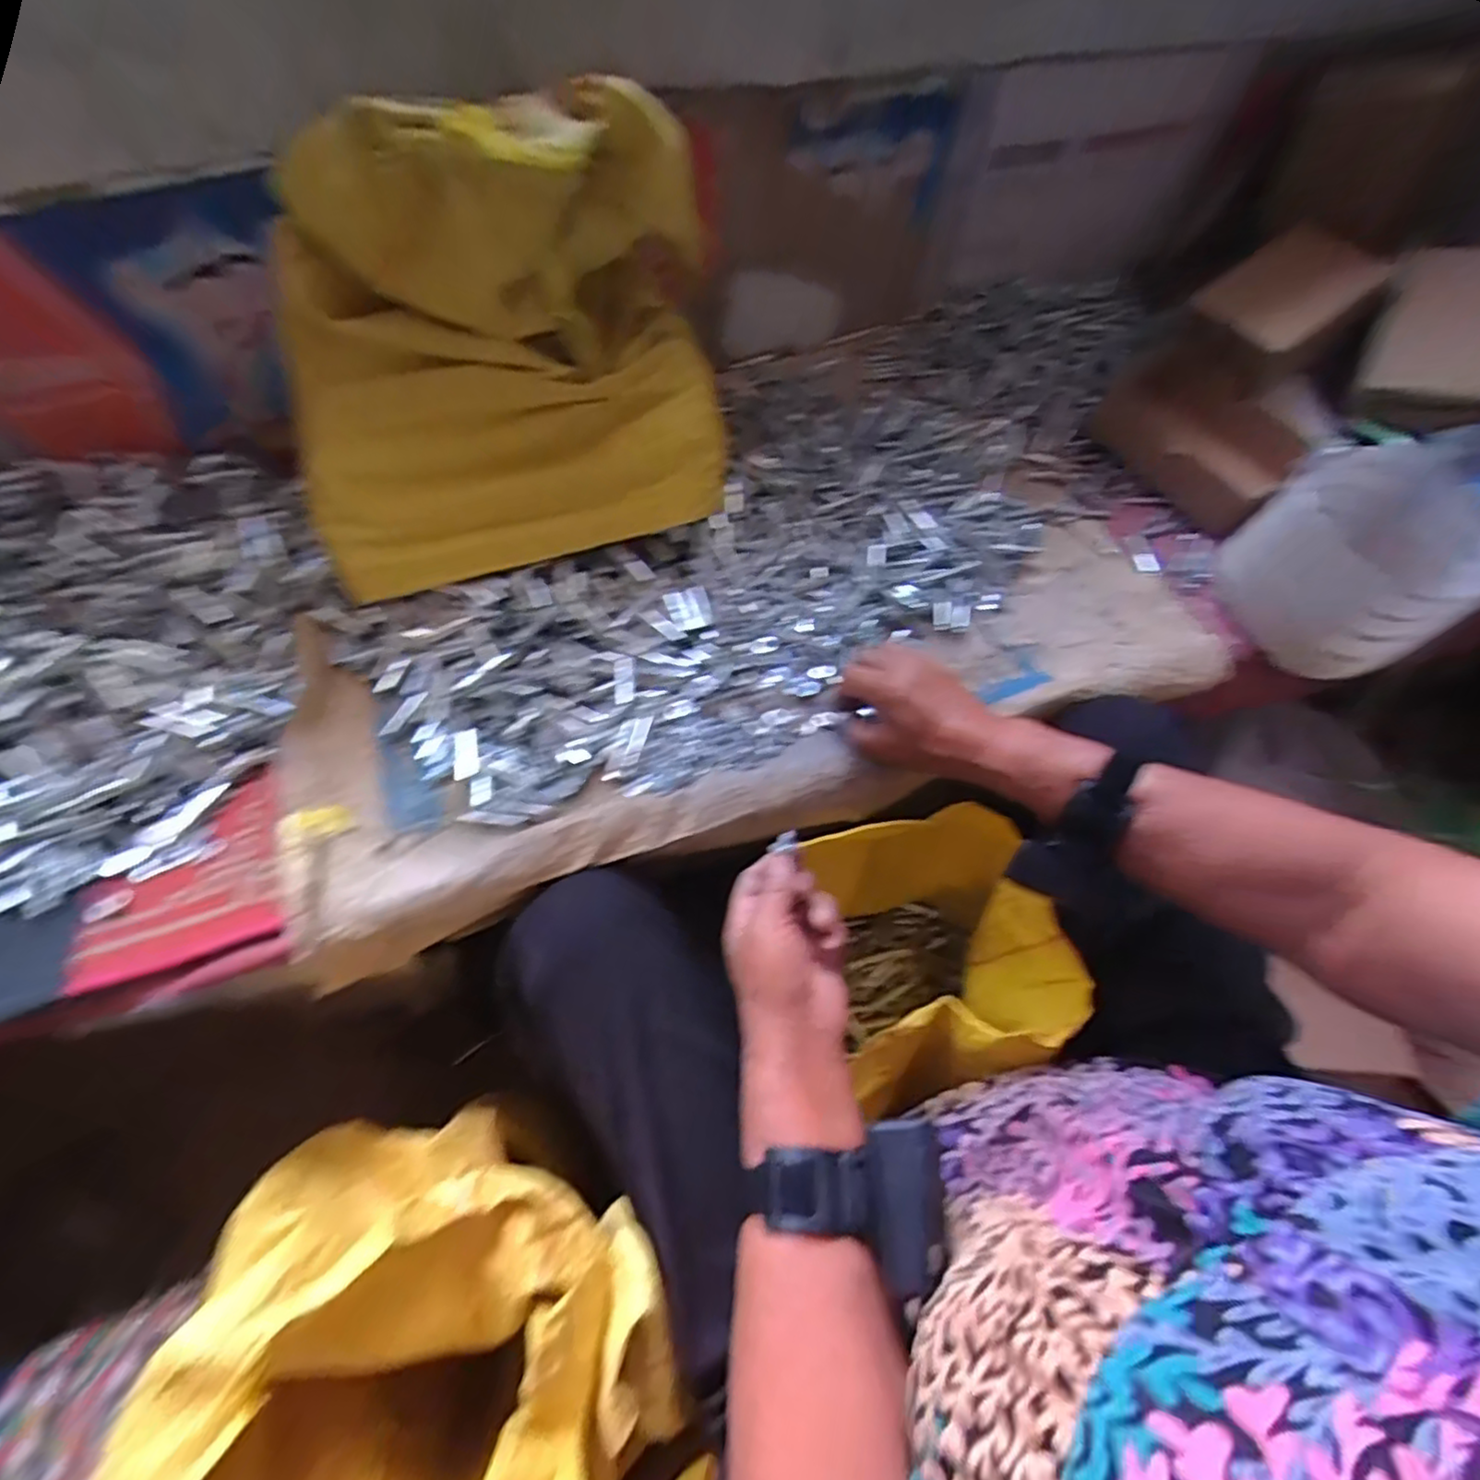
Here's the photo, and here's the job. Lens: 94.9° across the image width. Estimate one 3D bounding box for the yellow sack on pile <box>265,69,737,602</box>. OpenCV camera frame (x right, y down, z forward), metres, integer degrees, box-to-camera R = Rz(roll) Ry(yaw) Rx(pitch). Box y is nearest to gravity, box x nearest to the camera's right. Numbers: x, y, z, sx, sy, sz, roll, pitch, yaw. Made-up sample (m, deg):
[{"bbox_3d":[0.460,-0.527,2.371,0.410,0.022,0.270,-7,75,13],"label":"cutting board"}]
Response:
[{"bbox_3d":[-0.185,-0.317,0.535,0.363,0.296,0.188,-22,61,-15],"label":"yellow sack on pile"}]

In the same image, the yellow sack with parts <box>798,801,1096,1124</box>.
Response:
[{"bbox_3d":[0.160,0.188,0.566,0.169,0.220,0.173,-8,59,-7],"label":"yellow sack with parts"}]

